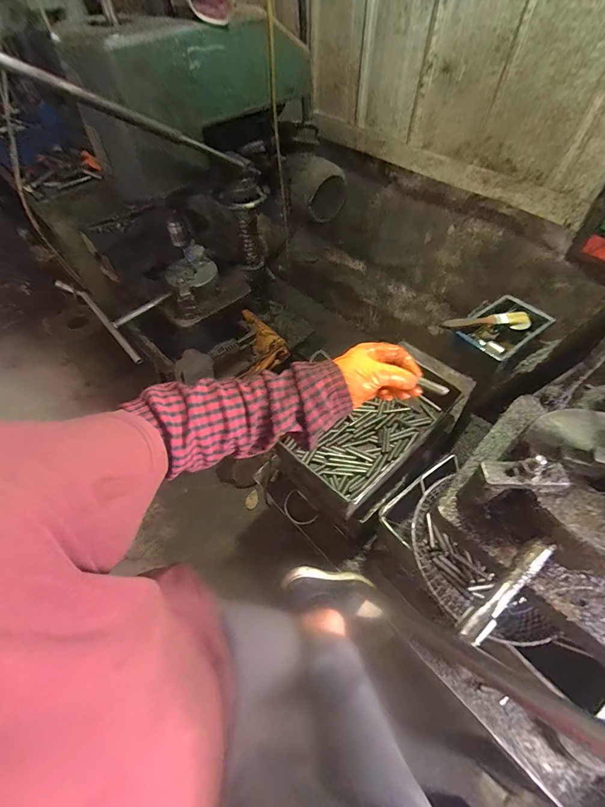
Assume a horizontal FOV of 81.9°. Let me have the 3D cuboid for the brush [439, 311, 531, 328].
[{"bbox_3d":[0.315,-0.142,0.601,0.157,0.016,0.021,-8,56,-4],"label":"brush"}]

